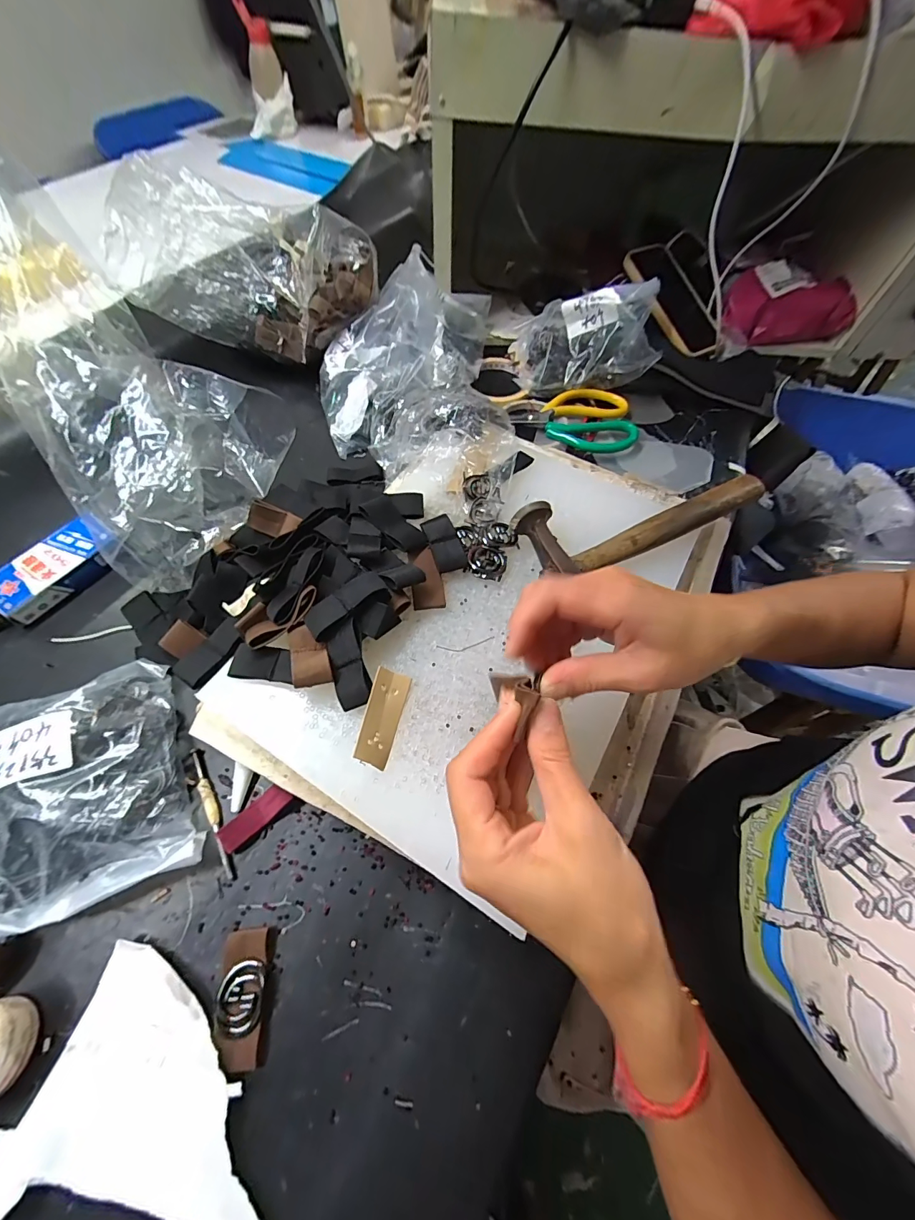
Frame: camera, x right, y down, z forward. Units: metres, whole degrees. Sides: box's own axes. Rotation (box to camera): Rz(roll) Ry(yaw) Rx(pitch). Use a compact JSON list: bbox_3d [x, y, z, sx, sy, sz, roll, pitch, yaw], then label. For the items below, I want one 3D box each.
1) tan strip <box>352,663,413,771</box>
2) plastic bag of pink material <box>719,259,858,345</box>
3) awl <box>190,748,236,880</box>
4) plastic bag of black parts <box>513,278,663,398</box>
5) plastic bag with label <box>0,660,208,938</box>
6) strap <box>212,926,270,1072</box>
[{"bbox_3d":[-0.050,0.071,0.285,0.022,0.018,0.063,11,61,4],"label":"tan strip"},{"bbox_3d":[0.441,-0.411,0.569,0.168,0.065,0.066,-4,61,-5],"label":"plastic bag of pink material"},{"bbox_3d":[-0.174,0.140,0.300,0.008,0.007,0.096,-26,65,-15],"label":"awl"},{"bbox_3d":[0.155,-0.333,0.519,0.156,0.085,0.114,1,61,-2],"label":"plastic bag of black parts"},{"bbox_3d":[-0.275,0.122,0.282,0.168,0.047,0.153,-17,63,-11],"label":"plastic bag with label"},{"bbox_3d":[-0.127,0.227,0.250,0.027,0.011,0.063,-7,62,-6],"label":"strap"}]

